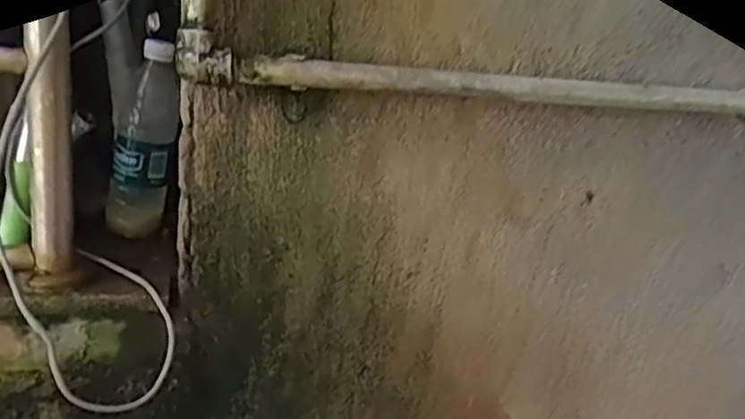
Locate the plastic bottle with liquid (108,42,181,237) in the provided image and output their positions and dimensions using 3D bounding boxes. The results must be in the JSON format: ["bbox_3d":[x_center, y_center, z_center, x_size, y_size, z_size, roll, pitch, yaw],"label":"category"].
[{"bbox_3d":[-0.266,-0.078,0.767,0.077,0.215,0.066,-1,14,-20],"label":"plastic bottle with liquid"}]

